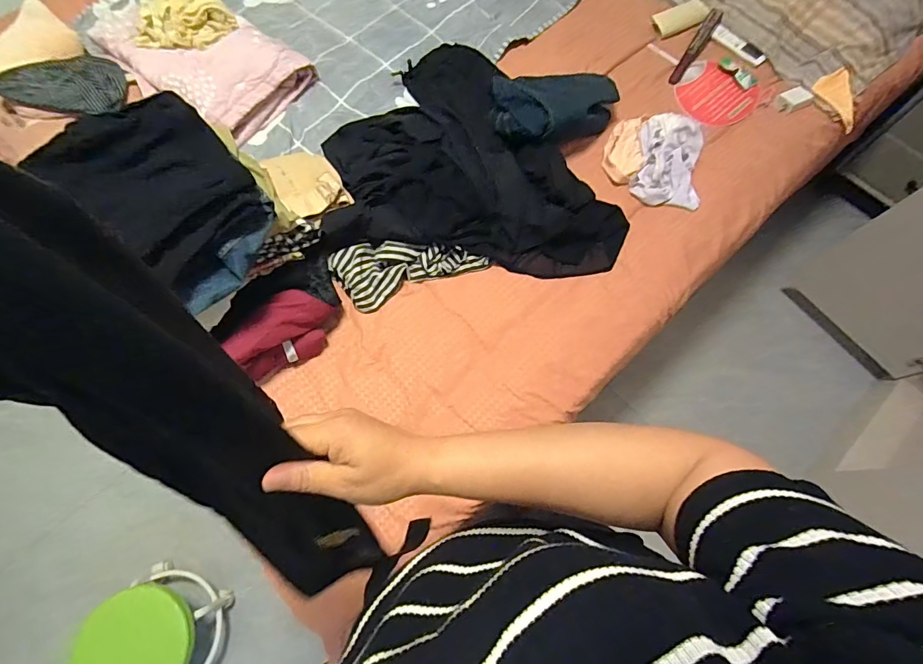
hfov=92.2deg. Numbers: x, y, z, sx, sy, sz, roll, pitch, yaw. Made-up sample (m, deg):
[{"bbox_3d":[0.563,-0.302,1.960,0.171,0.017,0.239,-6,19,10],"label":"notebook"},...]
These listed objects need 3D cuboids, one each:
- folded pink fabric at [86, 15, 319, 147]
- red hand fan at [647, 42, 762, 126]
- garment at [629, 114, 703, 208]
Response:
[{"bbox_3d":[-0.627,-0.648,1.072,0.435,0.109,0.306,33,74,11],"label":"folded pink fabric"},{"bbox_3d":[0.648,-0.678,1.190,0.210,0.025,0.310,-30,73,-14],"label":"red hand fan"},{"bbox_3d":[0.483,-0.410,1.039,0.152,0.058,0.243,11,68,1],"label":"garment"}]

